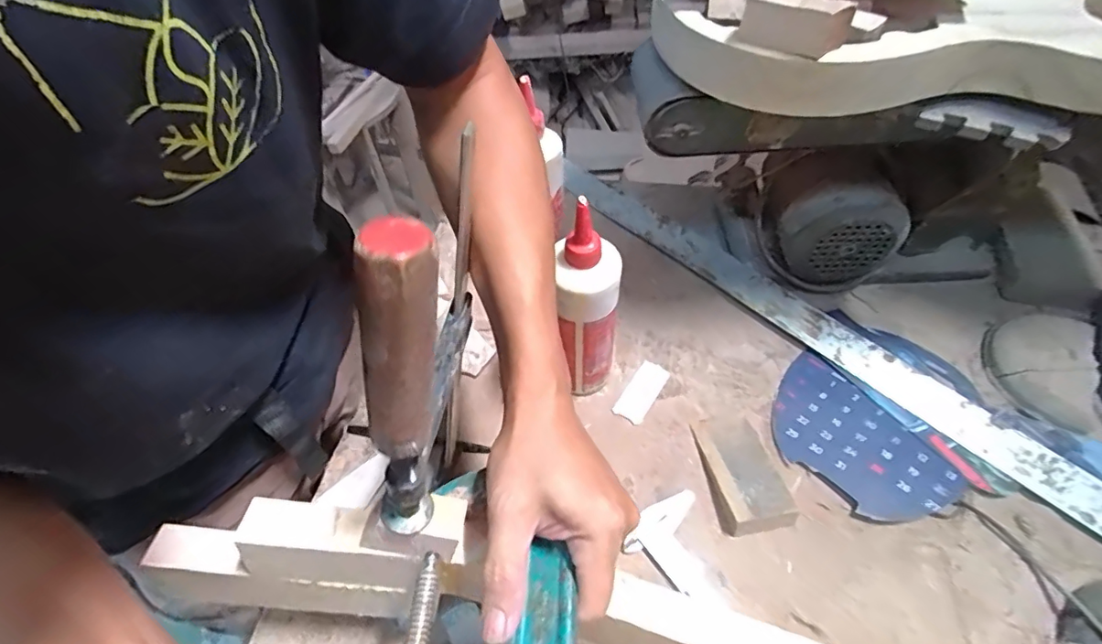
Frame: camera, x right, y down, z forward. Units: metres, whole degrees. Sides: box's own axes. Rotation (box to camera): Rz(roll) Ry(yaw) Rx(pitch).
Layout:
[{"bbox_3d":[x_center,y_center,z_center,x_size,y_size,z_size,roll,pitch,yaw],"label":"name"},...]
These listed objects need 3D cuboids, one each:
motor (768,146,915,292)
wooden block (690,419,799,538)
[{"bbox_3d":[0.325,-0.116,0.594,0.112,0.134,0.119,-12,53,-4],"label":"motor"},{"bbox_3d":[0.183,0.142,0.490,0.062,0.026,0.115,-9,53,-2],"label":"wooden block"}]

